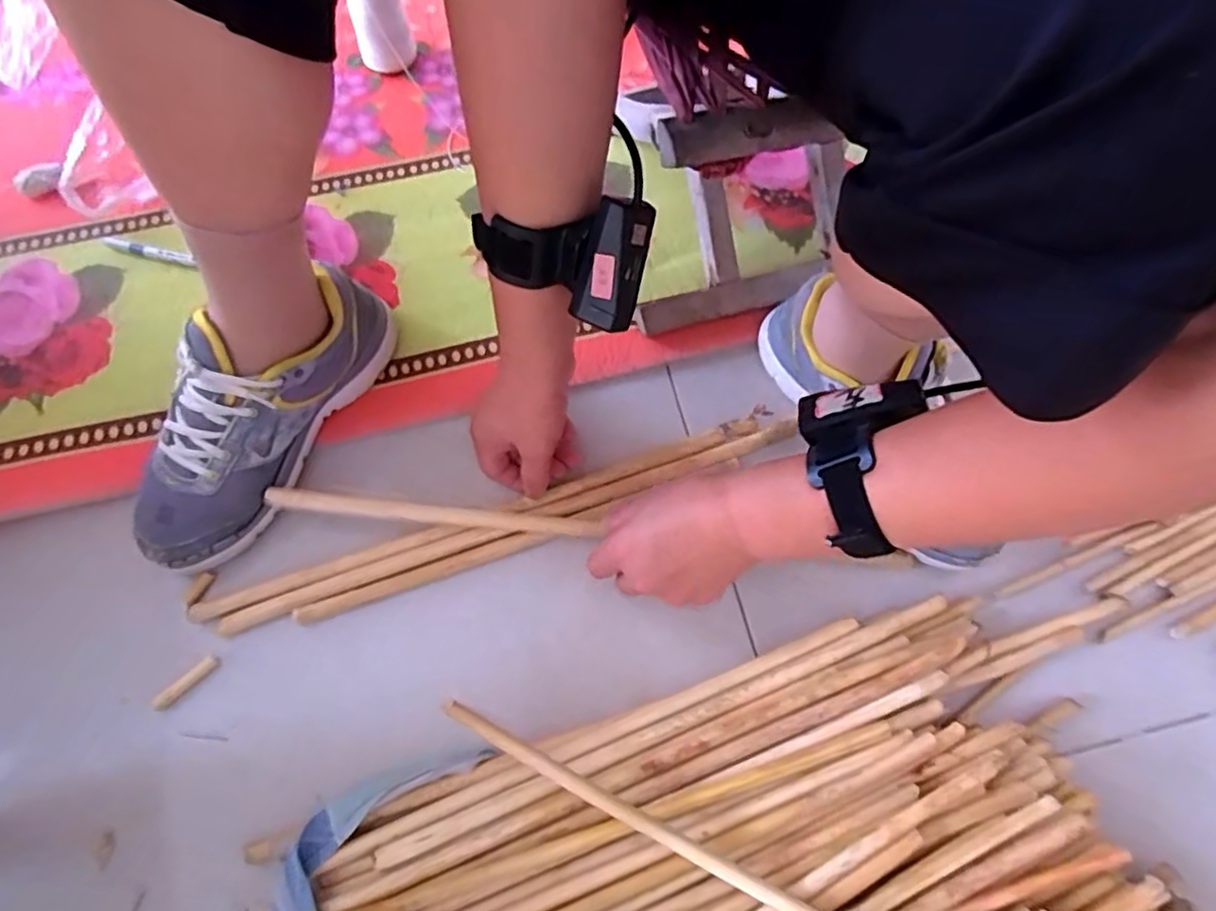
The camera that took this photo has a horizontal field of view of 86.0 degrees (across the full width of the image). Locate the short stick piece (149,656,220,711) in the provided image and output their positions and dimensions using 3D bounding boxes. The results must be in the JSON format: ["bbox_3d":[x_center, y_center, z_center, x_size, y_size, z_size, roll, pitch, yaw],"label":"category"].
[{"bbox_3d":[-0.291,0.157,0.449,0.046,0.014,0.009,-41,73,-17],"label":"short stick piece"}]

